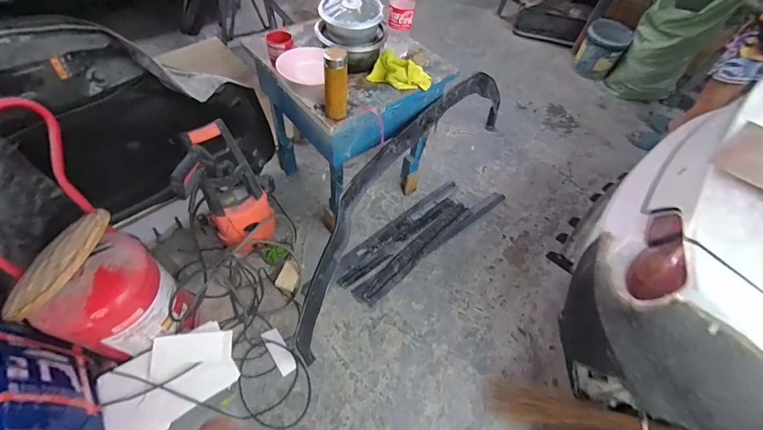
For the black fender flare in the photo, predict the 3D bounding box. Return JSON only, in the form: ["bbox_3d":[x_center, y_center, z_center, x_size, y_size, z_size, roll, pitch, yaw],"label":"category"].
[{"bbox_3d":[0.166,-0.203,1.576,0.170,0.510,1.761,31,58,16],"label":"black fender flare"}]

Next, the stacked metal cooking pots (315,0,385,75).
[{"bbox_3d":[-0.102,-0.662,1.251,0.198,0.197,0.214,3,55,-4],"label":"stacked metal cooking pots"}]

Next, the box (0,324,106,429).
[{"bbox_3d":[-0.933,0.462,0.959,0.093,0.305,0.302,-35,55,-12],"label":"box"}]

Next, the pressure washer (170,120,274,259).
[{"bbox_3d":[-0.552,-0.048,1.350,0.268,0.689,0.253,-24,61,-20],"label":"pressure washer"}]

